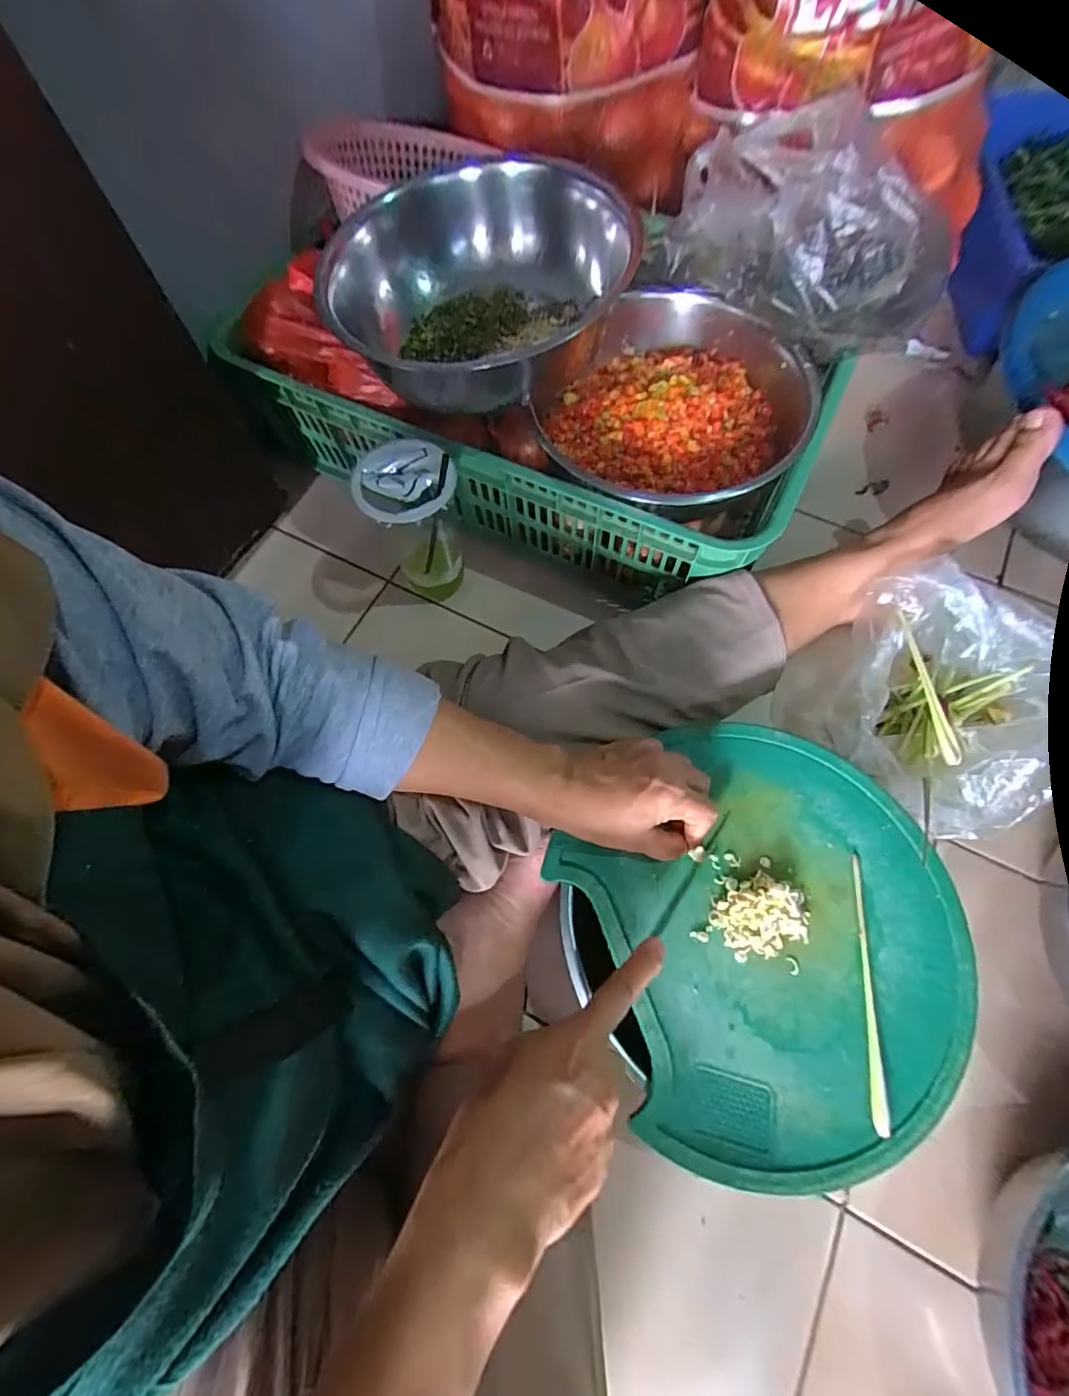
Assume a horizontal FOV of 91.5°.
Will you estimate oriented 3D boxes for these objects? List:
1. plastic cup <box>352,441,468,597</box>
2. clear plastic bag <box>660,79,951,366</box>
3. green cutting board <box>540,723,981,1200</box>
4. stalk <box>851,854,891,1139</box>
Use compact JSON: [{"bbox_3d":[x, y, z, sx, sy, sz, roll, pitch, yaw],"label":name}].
[{"bbox_3d":[-0.110,-0.160,0.505,0.083,0.157,0.087,-26,71,-9],"label":"plastic cup"},{"bbox_3d":[0.220,-0.380,0.421,0.242,0.137,0.099,32,73,12],"label":"clear plastic bag"},{"bbox_3d":[0.166,0.160,0.371,0.254,0.019,0.279,-17,70,-6],"label":"green cutting board"},{"bbox_3d":[0.228,0.195,0.355,0.010,0.008,0.166,7,69,3],"label":"stalk"}]

